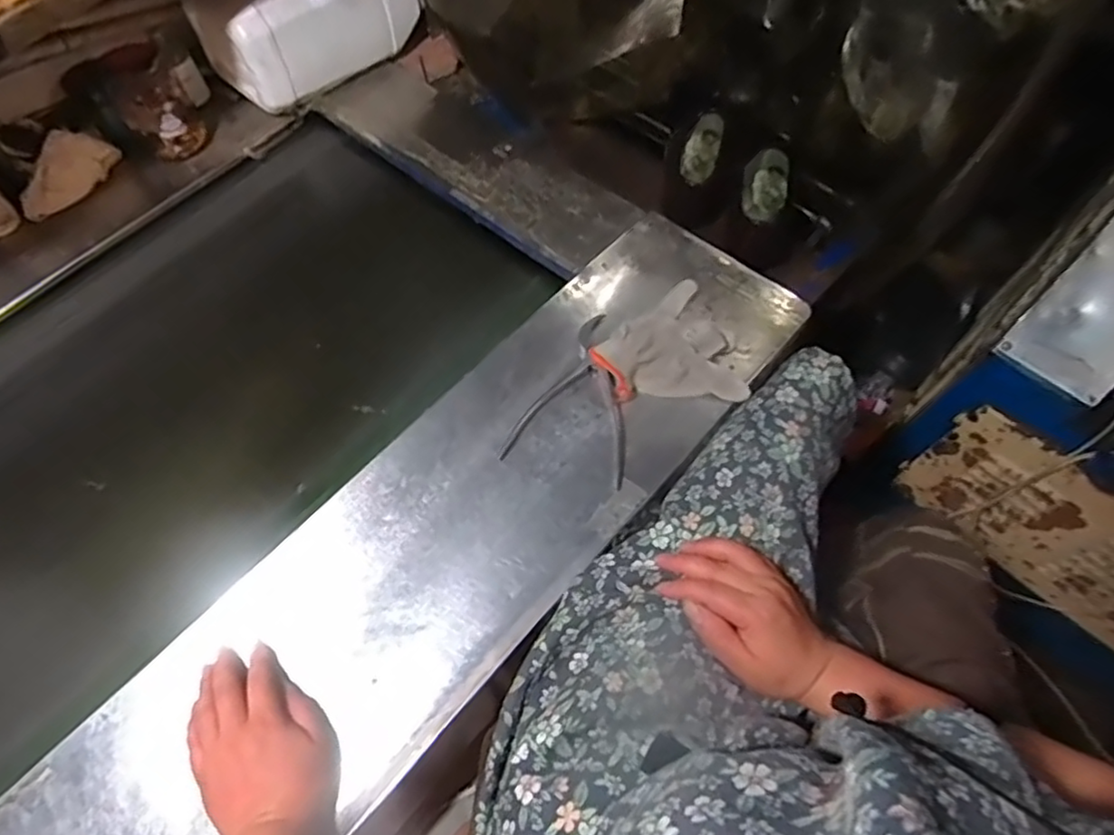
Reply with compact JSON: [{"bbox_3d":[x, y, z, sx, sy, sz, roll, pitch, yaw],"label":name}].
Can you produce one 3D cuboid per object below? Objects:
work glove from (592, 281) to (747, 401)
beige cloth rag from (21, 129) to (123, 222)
[{"bbox_3d":[0.110,-0.065,0.665,0.134,0.034,0.140,-23,63,-8],"label":"work glove"},{"bbox_3d":[-0.620,-0.309,0.822,0.036,0.061,0.137,23,66,15],"label":"beige cloth rag"}]

